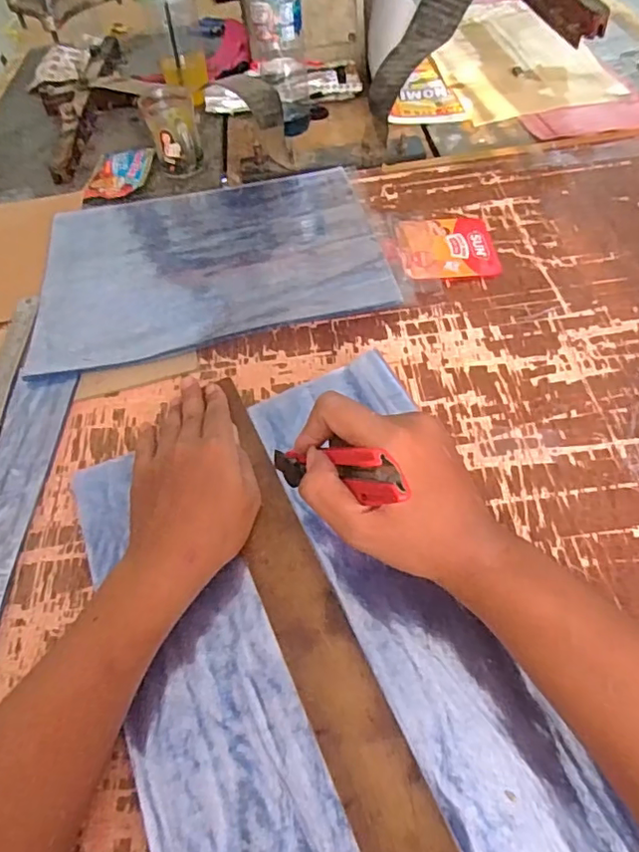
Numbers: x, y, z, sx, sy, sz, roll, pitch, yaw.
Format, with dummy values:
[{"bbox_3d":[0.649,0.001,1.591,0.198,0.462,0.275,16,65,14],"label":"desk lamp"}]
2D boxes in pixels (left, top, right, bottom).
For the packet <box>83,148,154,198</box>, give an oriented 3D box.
[{"bbox_3d":[-0.271,-0.343,0.772,0.077,0.020,0.113,3,54,8],"label":"packet"}]

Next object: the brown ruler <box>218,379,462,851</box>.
[{"bbox_3d":[-0.002,0.136,0.369,0.052,0.007,0.403,-24,56,-7],"label":"brown ruler"}]

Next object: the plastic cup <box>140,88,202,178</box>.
[{"bbox_3d":[-0.188,-0.382,0.735,0.065,0.081,0.082,-15,54,-6],"label":"plastic cup"}]

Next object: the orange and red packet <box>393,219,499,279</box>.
[{"bbox_3d":[0.135,-0.189,0.593,0.097,0.009,0.096,-3,53,3],"label":"orange and red packet"}]

